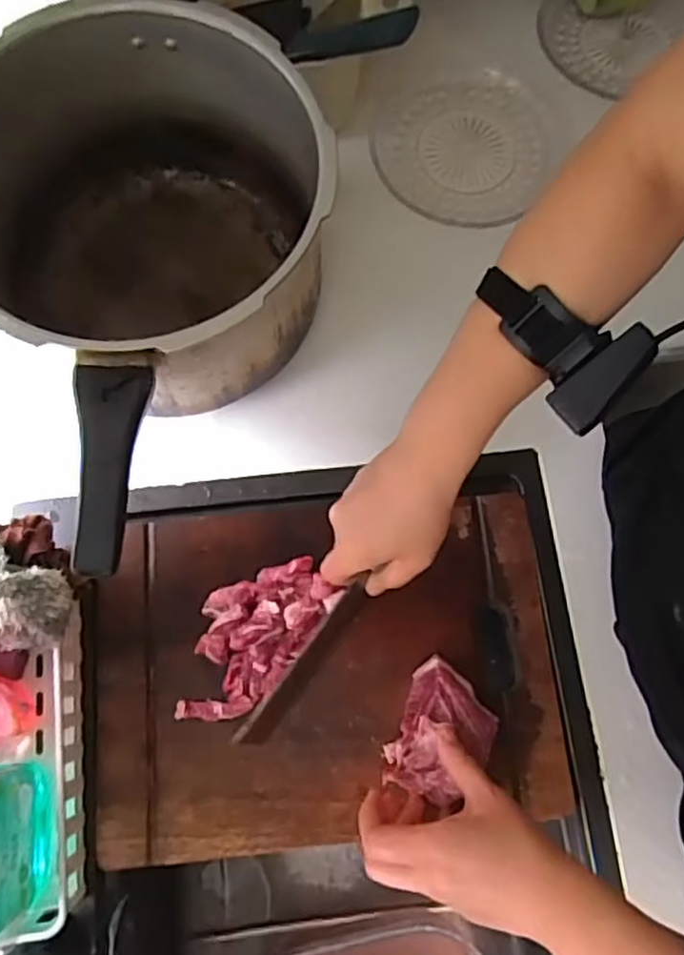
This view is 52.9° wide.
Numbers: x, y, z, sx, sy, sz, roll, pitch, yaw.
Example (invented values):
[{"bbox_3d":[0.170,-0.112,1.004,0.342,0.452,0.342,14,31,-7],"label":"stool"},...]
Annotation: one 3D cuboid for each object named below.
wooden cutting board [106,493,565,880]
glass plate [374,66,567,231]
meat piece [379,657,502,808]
[{"bbox_3d":[-0.012,0.149,0.559,0.363,0.018,0.261,-5,74,-2],"label":"wooden cutting board"},{"bbox_3d":[0.122,-0.340,0.704,0.189,0.013,0.192,0,74,-1],"label":"glass plate"},{"bbox_3d":[0.079,0.197,0.530,0.069,0.038,0.097,23,75,6],"label":"meat piece"}]

